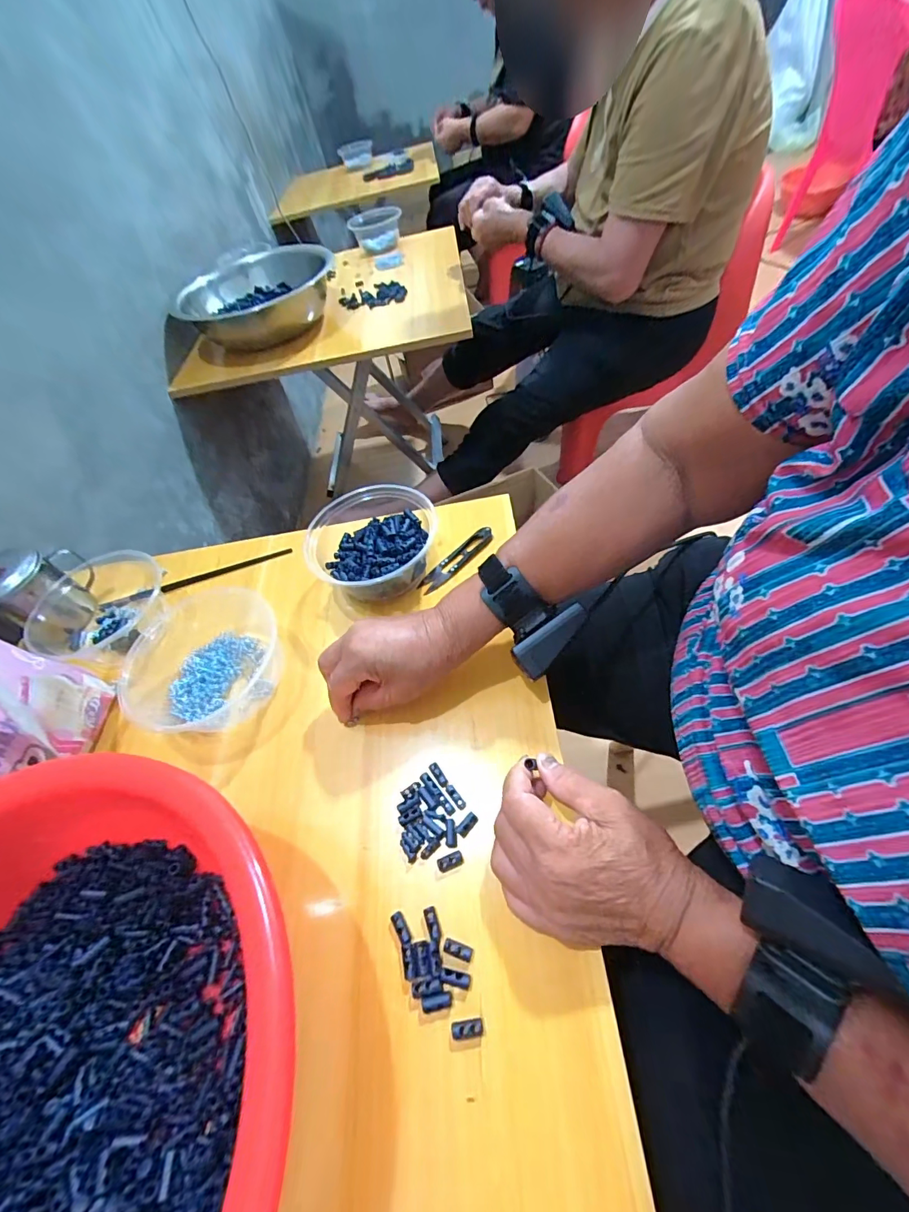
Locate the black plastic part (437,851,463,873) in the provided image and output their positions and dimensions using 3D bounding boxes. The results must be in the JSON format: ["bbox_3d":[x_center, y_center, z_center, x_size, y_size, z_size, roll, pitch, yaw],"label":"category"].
[{"bbox_3d":[-0.003,0.183,0.324,0.018,0.004,0.010,-22,53,-3],"label":"black plastic part"}]

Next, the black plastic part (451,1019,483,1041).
[{"bbox_3d":[0.008,0.254,0.272,0.019,0.004,0.009,-12,53,4],"label":"black plastic part"}]

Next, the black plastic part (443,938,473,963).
[{"bbox_3d":[0.002,0.223,0.293,0.019,0.004,0.009,9,58,19],"label":"black plastic part"}]

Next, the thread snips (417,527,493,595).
[{"bbox_3d":[0.002,-0.051,0.486,0.099,0.017,0.023,-38,58,-22],"label":"thread snips"}]

